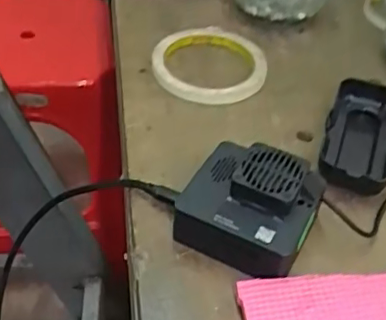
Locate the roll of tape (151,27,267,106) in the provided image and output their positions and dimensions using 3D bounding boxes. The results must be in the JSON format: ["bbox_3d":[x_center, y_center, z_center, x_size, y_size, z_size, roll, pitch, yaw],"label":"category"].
[{"bbox_3d":[0.014,-0.083,0.511,0.097,0.019,0.097,1,45,-1],"label":"roll of tape"}]

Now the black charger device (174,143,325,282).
[{"bbox_3d":[0.035,0.029,0.373,0.077,0.044,0.071,25,49,22],"label":"black charger device"}]

